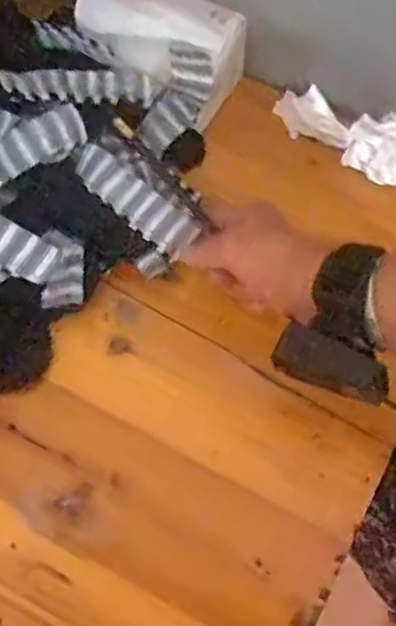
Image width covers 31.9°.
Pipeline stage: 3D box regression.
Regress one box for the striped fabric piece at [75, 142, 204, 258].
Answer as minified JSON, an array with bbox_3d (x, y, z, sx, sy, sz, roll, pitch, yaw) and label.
[{"bbox_3d":[-0.049,-0.090,0.546,0.107,0.013,0.038,40,69,2],"label":"striped fabric piece"}]

